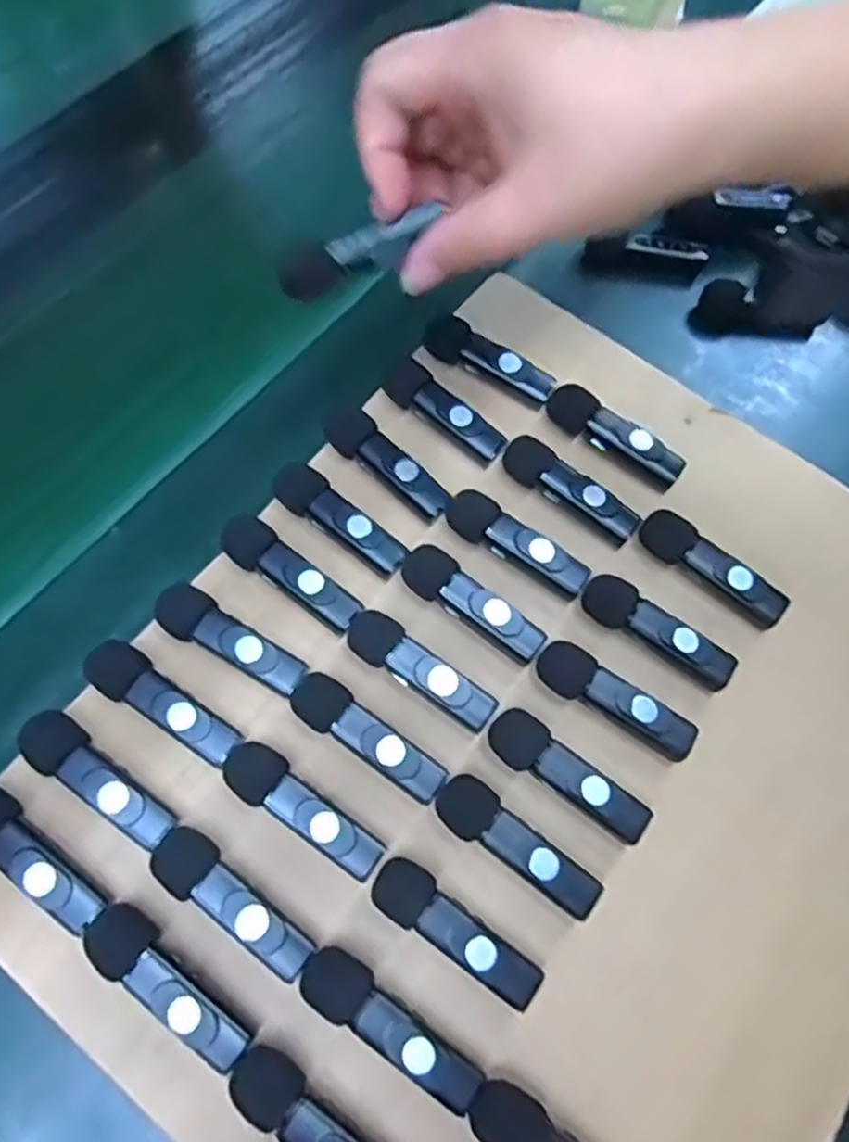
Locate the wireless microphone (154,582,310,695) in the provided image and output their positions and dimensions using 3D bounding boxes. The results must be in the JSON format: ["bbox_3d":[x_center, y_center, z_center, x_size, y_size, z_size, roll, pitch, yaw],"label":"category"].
[{"bbox_3d":[-0.076,0.028,0.288,0.063,0.015,0.019,32,70,12],"label":"wireless microphone"}]

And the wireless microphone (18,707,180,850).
[{"bbox_3d":[-0.116,0.076,0.265,0.062,0.021,0.018,37,71,14],"label":"wireless microphone"}]

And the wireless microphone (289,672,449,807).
[{"bbox_3d":[-0.021,0.062,0.277,0.064,0.017,0.018,36,71,14],"label":"wireless microphone"}]

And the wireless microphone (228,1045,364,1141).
[{"bbox_3d":[-0.032,0.176,0.233,0.065,0.019,0.016,36,70,14],"label":"wireless microphone"}]

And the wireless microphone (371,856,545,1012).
[{"bbox_3d":[0.011,0.123,0.254,0.063,0.014,0.018,33,70,13],"label":"wireless microphone"}]

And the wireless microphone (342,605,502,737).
[{"bbox_3d":[-0.001,0.038,0.289,0.063,0.015,0.019,33,70,13],"label":"wireless microphone"}]

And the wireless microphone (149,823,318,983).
[{"bbox_3d":[-0.066,0.114,0.255,0.063,0.016,0.019,38,71,14],"label":"wireless microphone"}]

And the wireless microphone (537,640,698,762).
[{"bbox_3d":[0.073,0.050,0.286,0.064,0.014,0.018,33,70,13],"label":"wireless microphone"}]

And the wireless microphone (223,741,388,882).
[{"bbox_3d":[-0.043,0.085,0.267,0.064,0.016,0.018,33,70,13],"label":"wireless microphone"}]

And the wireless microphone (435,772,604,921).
[{"bbox_3d":[0.033,0.099,0.266,0.064,0.013,0.019,38,71,14],"label":"wireless microphone"}]

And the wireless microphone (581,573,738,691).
[{"bbox_3d":[0.092,0.025,0.296,0.063,0.014,0.018,35,70,13],"label":"wireless microphone"}]

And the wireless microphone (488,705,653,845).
[{"bbox_3d":[0.053,0.076,0.276,0.064,0.013,0.019,37,71,14],"label":"wireless microphone"}]

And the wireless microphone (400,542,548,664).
[{"bbox_3d":[0.019,0.013,0.298,0.063,0.016,0.019,37,71,14],"label":"wireless microphone"}]

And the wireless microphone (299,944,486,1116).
[{"bbox_3d":[-0.011,0.150,0.244,0.066,0.014,0.017,34,70,13],"label":"wireless microphone"}]

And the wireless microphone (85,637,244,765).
[{"bbox_3d":[-0.098,0.050,0.278,0.064,0.017,0.019,33,70,13],"label":"wireless microphone"}]

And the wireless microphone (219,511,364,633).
[{"bbox_3d":[-0.054,0.001,0.299,0.063,0.016,0.019,38,71,14],"label":"wireless microphone"}]

